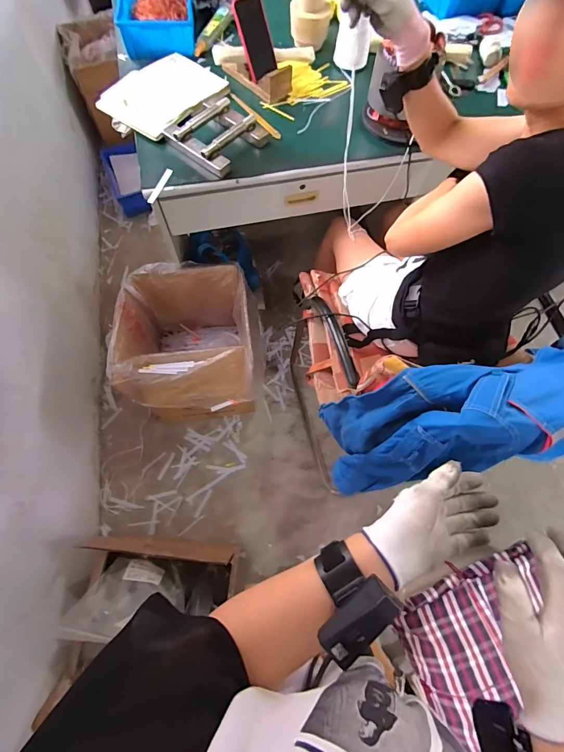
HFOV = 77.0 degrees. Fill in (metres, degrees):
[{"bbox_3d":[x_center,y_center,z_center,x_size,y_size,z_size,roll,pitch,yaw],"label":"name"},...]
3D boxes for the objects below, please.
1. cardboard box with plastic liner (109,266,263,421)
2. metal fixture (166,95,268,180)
[{"bbox_3d":[-0.295,-0.087,1.312,0.466,0.449,0.432,-2,69,-2],"label":"cardboard box with plastic liner"},{"bbox_3d":[-0.167,-0.622,0.915,0.218,0.060,0.205,41,73,13],"label":"metal fixture"}]

